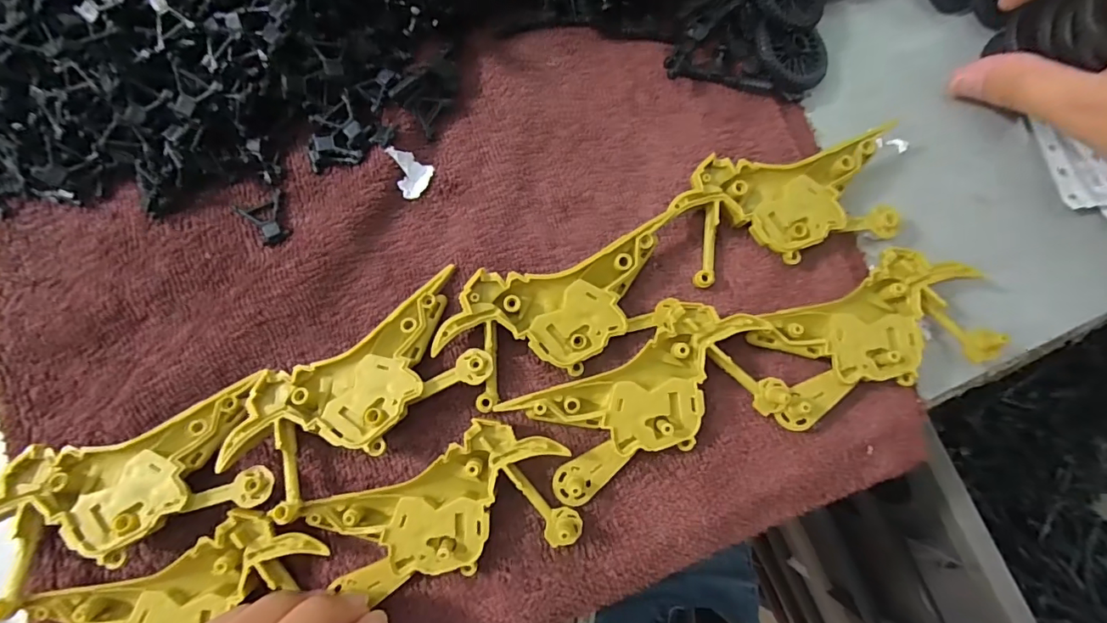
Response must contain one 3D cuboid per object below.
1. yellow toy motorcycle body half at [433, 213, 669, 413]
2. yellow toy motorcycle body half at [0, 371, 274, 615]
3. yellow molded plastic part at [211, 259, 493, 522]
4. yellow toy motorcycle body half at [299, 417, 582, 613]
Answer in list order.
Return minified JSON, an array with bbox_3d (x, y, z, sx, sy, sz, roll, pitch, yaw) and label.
[{"bbox_3d":[0.001,0.001,0.195,0.096,0.015,0.044,-22,83,-6],"label":"yellow toy motorcycle body half"},{"bbox_3d":[-0.153,0.063,0.173,0.095,0.013,0.046,-21,83,-6],"label":"yellow toy motorcycle body half"},{"bbox_3d":[-0.073,0.030,0.184,0.096,0.014,0.046,-35,84,-8],"label":"yellow molded plastic part"},{"bbox_3d":[-0.040,0.074,0.181,0.092,0.013,0.049,-17,82,-5],"label":"yellow toy motorcycle body half"}]

